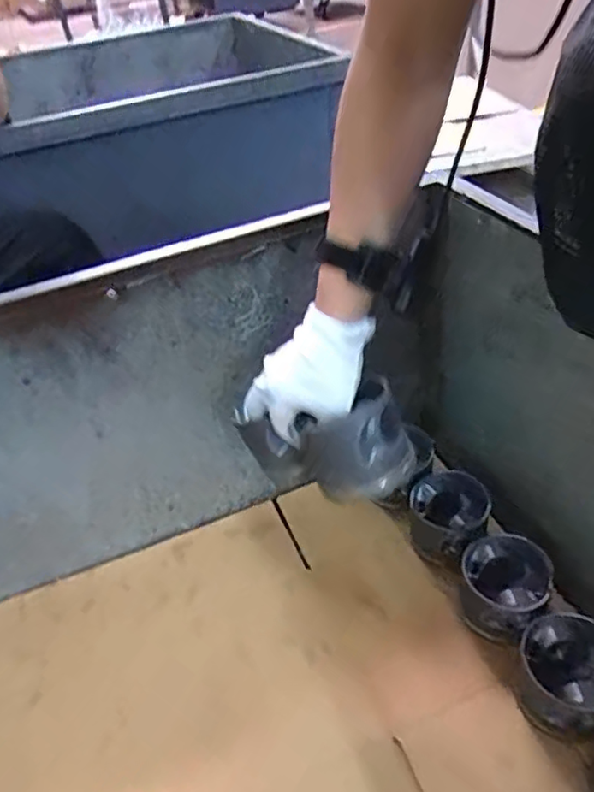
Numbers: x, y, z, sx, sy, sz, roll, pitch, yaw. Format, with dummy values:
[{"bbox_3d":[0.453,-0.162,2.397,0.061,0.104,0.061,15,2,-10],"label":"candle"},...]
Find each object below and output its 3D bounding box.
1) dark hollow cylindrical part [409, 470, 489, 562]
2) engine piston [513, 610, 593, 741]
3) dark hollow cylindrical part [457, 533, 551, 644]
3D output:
[{"bbox_3d":[0.181,0.144,0.712,0.086,0.080,0.106,9,44,19],"label":"dark hollow cylindrical part"},{"bbox_3d":[0.262,0.265,0.569,0.103,0.075,0.091,-17,42,-10],"label":"engine piston"},{"bbox_3d":[0.223,0.206,0.641,0.085,0.080,0.103,17,47,26],"label":"dark hollow cylindrical part"}]

